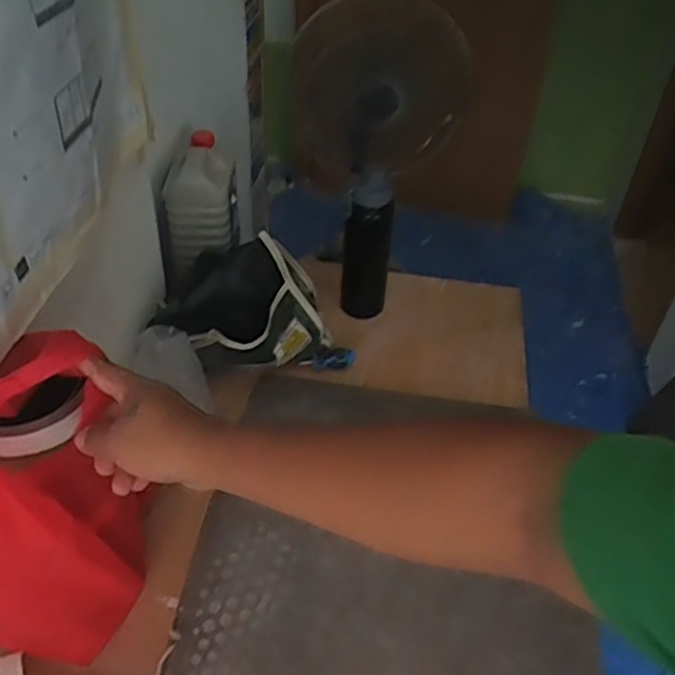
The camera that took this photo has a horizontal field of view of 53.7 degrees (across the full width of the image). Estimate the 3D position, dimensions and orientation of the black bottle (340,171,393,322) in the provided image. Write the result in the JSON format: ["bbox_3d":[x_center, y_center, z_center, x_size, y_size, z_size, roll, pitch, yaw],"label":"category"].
[{"bbox_3d":[0.049,-0.149,1.110,0.074,0.251,0.058,3,41,-1],"label":"black bottle"}]

